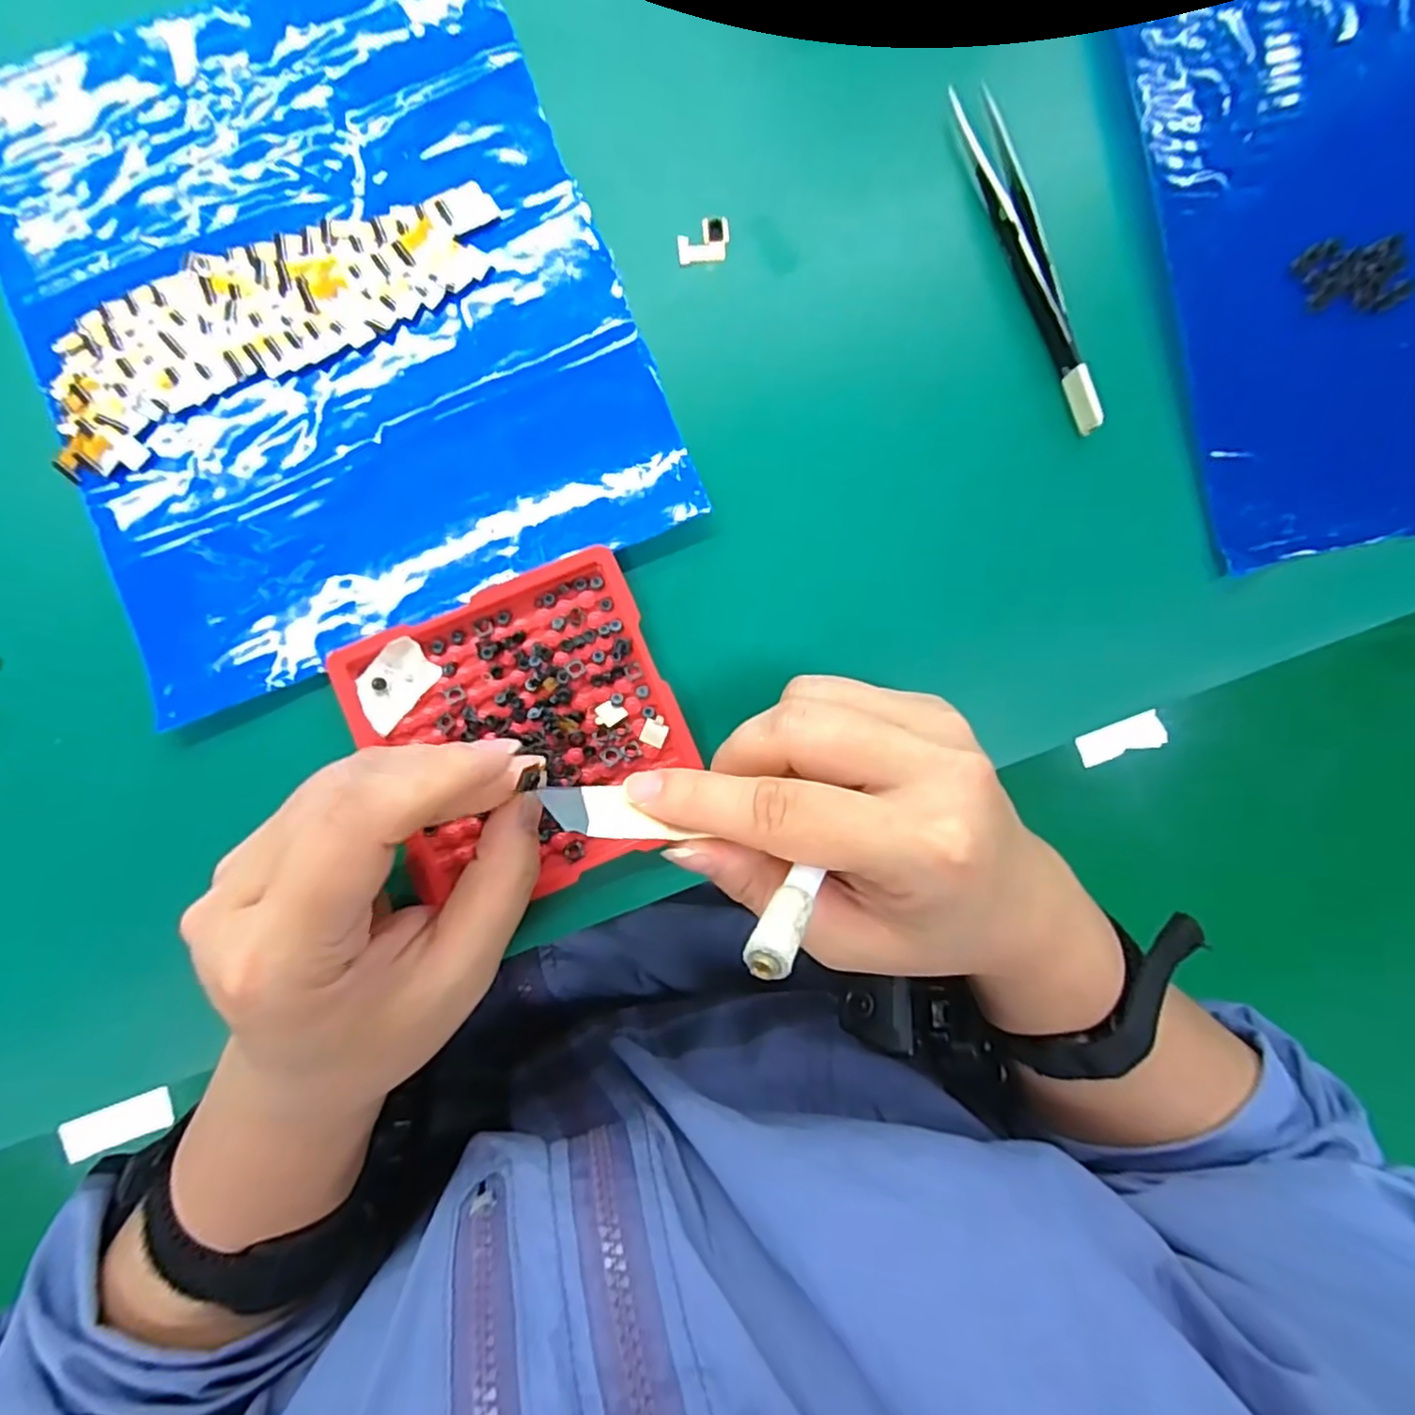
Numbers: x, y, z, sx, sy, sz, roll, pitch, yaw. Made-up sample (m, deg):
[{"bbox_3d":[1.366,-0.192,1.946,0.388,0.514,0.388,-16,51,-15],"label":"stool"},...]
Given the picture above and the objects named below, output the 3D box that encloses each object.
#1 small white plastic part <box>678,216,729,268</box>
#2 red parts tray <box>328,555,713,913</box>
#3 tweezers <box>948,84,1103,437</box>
[{"bbox_3d":[-0.001,-0.164,0.231,0.018,0.004,0.016,-4,89,-3],"label":"small white plastic part"},{"bbox_3d":[-0.060,0.010,0.222,0.099,0.008,0.099,-22,88,-2],"label":"red parts tray"},{"bbox_3d":[0.113,-0.155,0.231,0.014,0.015,0.121,-19,90,-3],"label":"tweezers"}]

